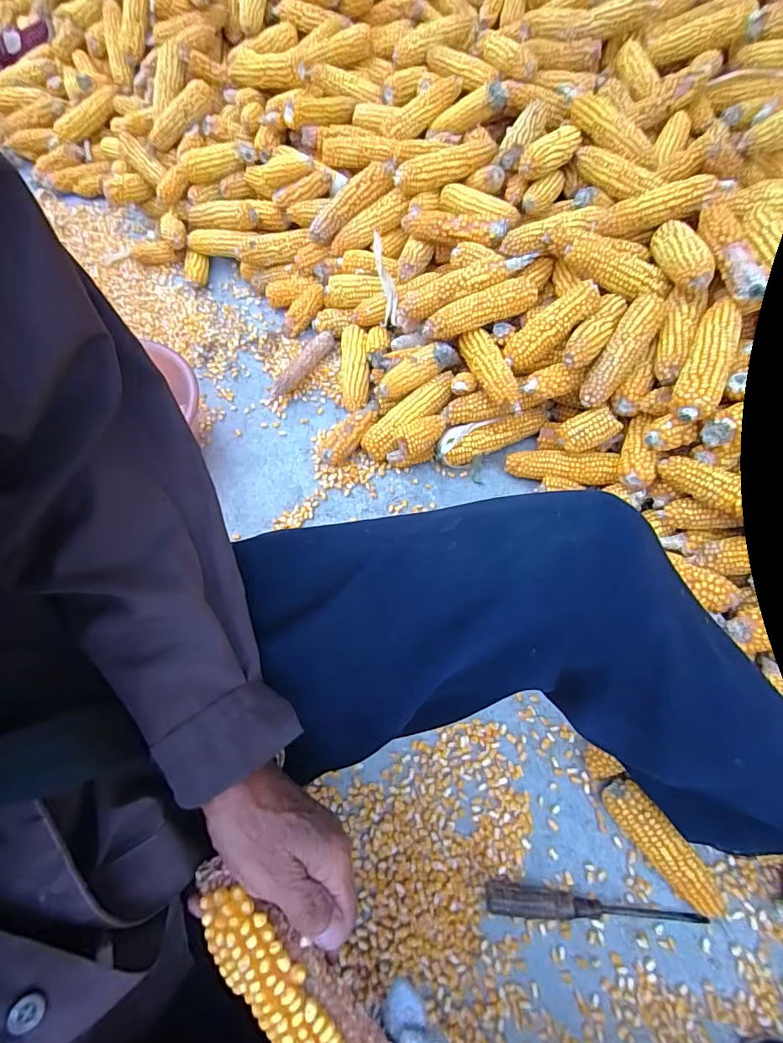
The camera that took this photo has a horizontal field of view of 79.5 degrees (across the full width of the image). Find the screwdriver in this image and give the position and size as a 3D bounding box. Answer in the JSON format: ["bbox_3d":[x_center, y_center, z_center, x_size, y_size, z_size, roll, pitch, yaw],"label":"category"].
[{"bbox_3d":[0.212,0.401,0.490,0.223,0.029,0.030,1,64,3],"label":"screwdriver"}]

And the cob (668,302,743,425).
[{"bbox_3d":[0.405,-0.204,0.602,0.052,0.052,0.179,25,67,14],"label":"cob"}]

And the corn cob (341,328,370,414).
[{"bbox_3d":[-0.063,-0.261,0.823,0.059,0.045,0.166,-11,71,18],"label":"corn cob"}]

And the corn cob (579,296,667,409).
[{"bbox_3d":[0.325,-0.240,0.661,0.047,0.037,0.179,35,91,17],"label":"corn cob"}]

